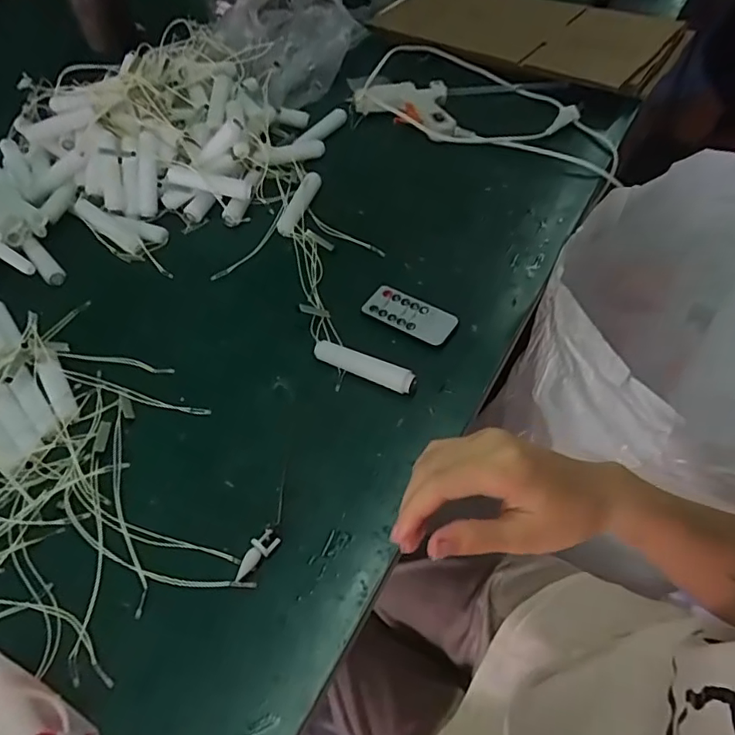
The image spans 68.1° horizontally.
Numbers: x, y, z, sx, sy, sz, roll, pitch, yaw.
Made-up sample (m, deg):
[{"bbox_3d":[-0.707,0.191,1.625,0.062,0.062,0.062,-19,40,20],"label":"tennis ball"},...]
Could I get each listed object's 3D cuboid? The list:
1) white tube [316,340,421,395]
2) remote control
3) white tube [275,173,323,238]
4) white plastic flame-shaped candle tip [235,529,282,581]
[{"bbox_3d":[-0.003,-0.001,0.450,0.091,0.013,0.017,21,58,20],"label":"white tube"},{"bbox_3d":[0.038,-0.048,0.486,0.083,0.008,0.037,28,61,23],"label":"remote control"},{"bbox_3d":[-0.073,-0.180,0.585,0.021,0.016,0.092,11,55,13],"label":"white tube"},{"bbox_3d":[-0.076,0.128,0.369,0.013,0.010,0.037,35,76,25],"label":"white plastic flame-shaped candle tip"}]

